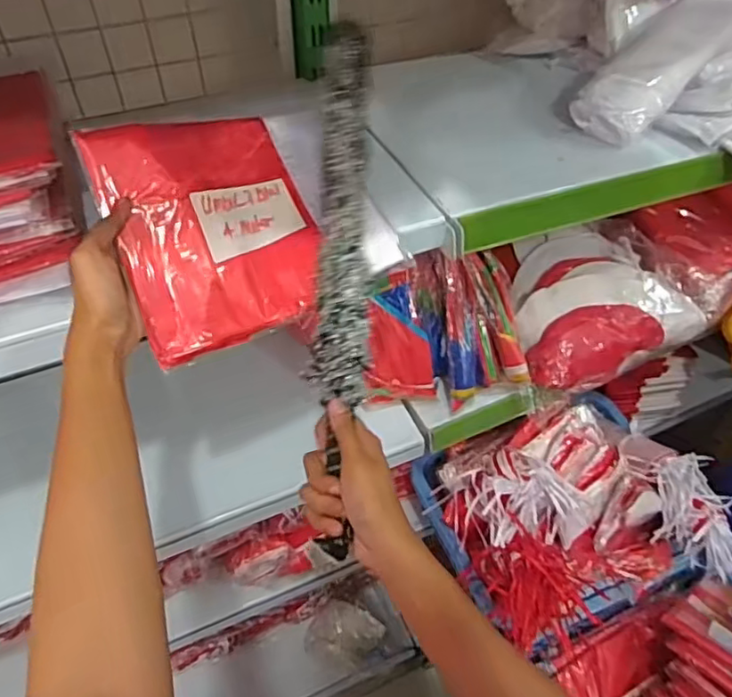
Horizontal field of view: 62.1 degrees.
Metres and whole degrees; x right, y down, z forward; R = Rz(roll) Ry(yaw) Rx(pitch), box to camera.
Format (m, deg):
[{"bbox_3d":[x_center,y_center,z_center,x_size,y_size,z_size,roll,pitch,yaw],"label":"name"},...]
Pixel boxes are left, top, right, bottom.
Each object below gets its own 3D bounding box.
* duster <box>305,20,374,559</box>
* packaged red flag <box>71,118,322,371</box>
[{"bbox_3d":[-0.019,-0.060,0.520,0.047,0.044,0.441,1,80,0],"label":"duster"},{"bbox_3d":[-0.121,-0.099,0.511,0.166,0.035,0.181,-25,95,-35],"label":"packaged red flag"}]

